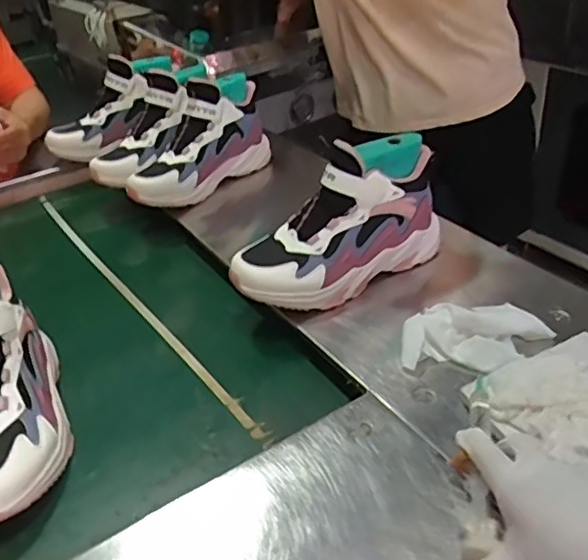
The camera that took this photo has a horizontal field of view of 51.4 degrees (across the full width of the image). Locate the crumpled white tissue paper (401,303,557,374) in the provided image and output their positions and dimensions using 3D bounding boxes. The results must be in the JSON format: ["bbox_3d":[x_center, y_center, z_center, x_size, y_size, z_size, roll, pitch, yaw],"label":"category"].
[{"bbox_3d":[0.191,0.058,0.639,0.150,0.030,0.090,3,39,5],"label":"crumpled white tissue paper"}]

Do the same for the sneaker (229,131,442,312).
[{"bbox_3d":[0.055,-0.072,0.721,0.264,0.151,0.097,-24,38,-26],"label":"sneaker"}]

